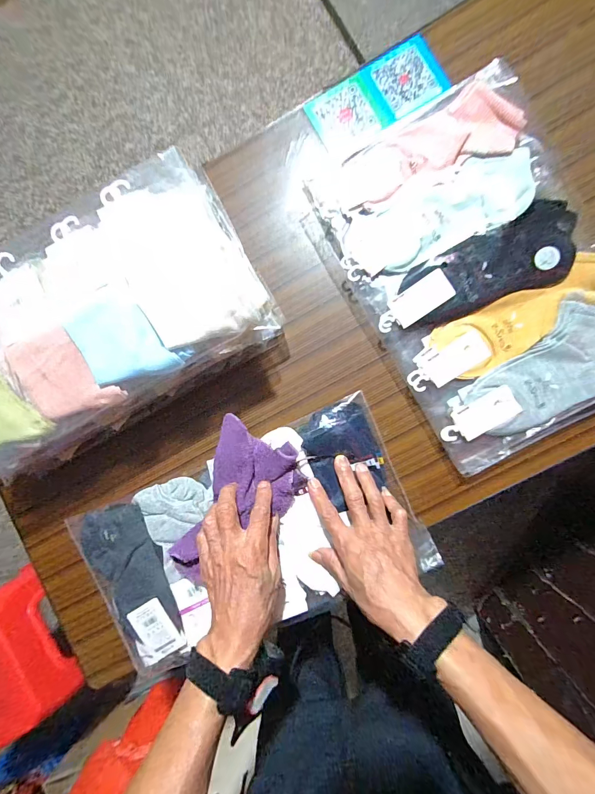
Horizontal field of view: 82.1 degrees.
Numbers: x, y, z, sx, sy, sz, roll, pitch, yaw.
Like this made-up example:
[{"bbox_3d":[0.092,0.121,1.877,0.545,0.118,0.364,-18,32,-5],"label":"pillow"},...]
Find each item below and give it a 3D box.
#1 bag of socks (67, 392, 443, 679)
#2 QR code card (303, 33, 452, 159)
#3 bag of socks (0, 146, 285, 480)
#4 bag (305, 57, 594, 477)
[{"bbox_3d":[-0.075,0.175,0.447,0.434,0.045,0.255,-23,87,5],"label":"bag of socks"},{"bbox_3d":[0.105,-0.404,0.461,0.174,0.008,0.102,-27,81,6],"label":"QR code card"},{"bbox_3d":[-0.266,-0.081,0.432,0.446,0.111,0.230,-28,87,5],"label":"bag of socks"},{"bbox_3d":[0.214,-0.150,0.417,0.262,0.050,0.438,-28,87,5],"label":"bag"}]

